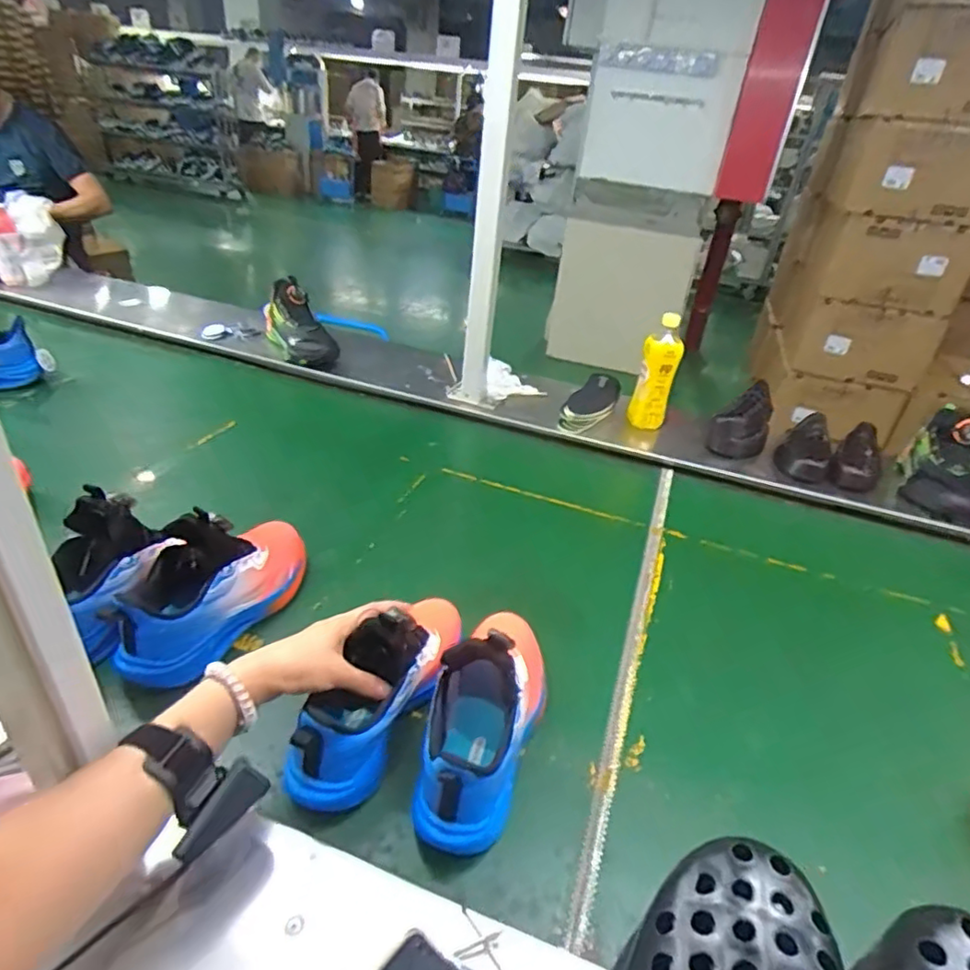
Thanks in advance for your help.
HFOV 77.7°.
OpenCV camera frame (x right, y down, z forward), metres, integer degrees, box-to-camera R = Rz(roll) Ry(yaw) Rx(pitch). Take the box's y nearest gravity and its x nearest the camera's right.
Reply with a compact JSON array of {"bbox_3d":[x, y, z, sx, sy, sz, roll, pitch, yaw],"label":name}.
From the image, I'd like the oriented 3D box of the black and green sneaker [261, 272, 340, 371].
[{"bbox_3d":[-0.389,-0.332,1.230,0.079,0.120,0.217,-14,38,-30],"label":"black and green sneaker"}]

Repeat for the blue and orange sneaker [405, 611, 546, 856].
[{"bbox_3d":[0.007,0.188,0.541,0.081,0.136,0.213,15,33,14],"label":"blue and orange sneaker"}]

